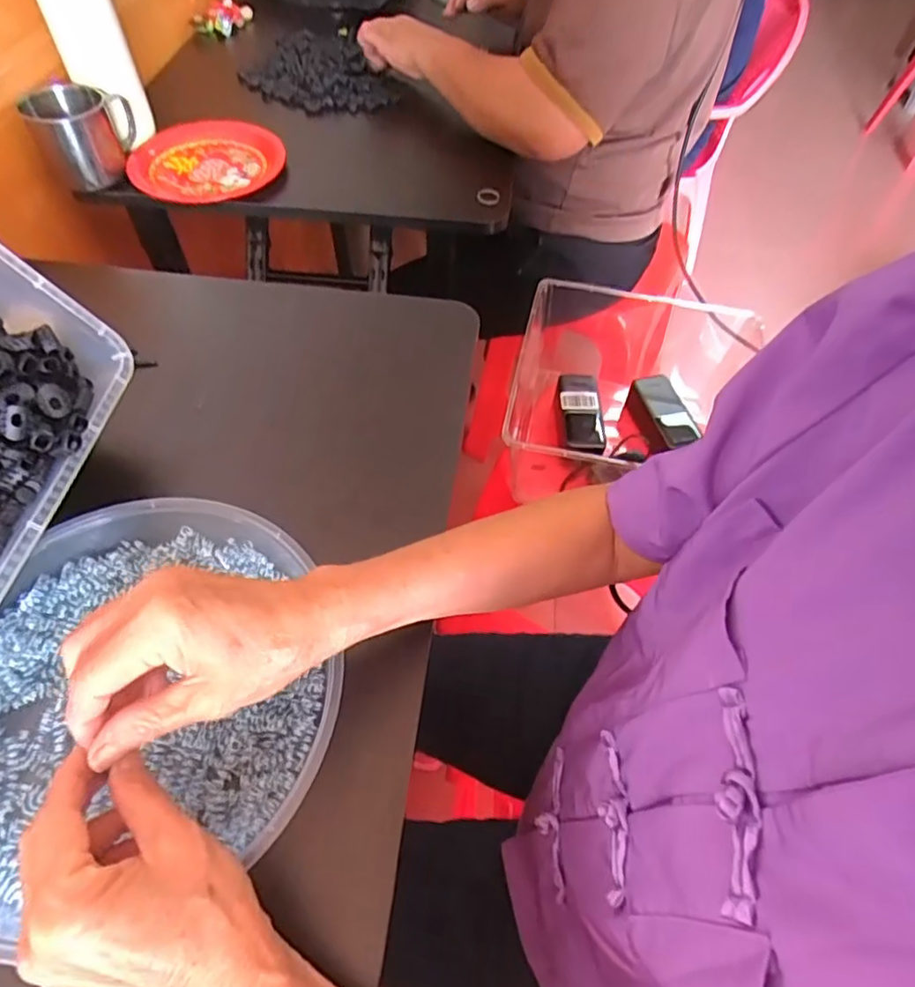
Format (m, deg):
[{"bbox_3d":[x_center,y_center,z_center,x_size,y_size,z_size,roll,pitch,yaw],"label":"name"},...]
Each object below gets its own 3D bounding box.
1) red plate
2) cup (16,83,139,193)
[{"bbox_3d":[-0.290,-0.385,0.703,0.166,0.018,0.154,1,55,-1],"label":"red plate"},{"bbox_3d":[-0.403,-0.390,0.658,0.071,0.076,0.094,2,55,0],"label":"cup"}]

